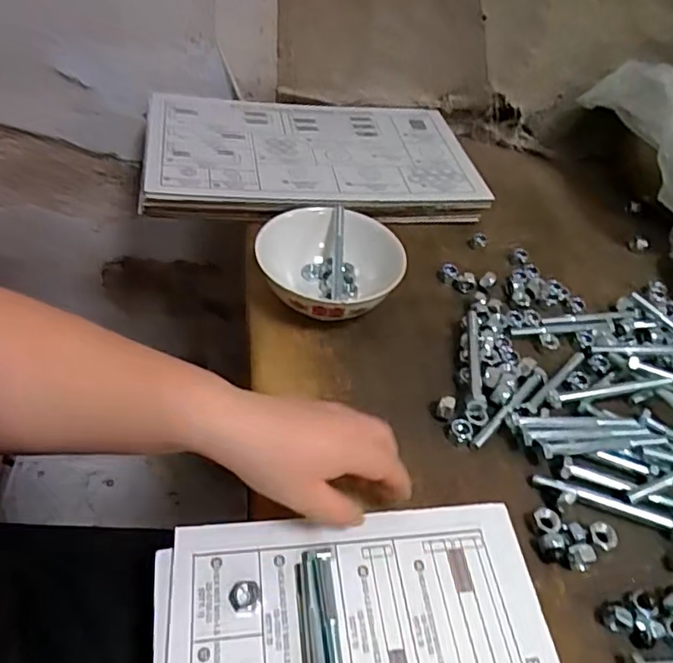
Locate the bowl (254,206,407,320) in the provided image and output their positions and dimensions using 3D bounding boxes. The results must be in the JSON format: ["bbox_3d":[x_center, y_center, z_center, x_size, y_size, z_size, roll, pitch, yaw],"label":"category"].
[{"bbox_3d":[-0.010,-0.053,0.530,0.125,0.060,0.129,4,45,-4],"label":"bowl"}]

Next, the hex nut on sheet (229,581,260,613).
[{"bbox_3d":[-0.054,0.156,0.341,0.016,0.005,0.017,17,45,8],"label":"hex nut on sheet"}]

